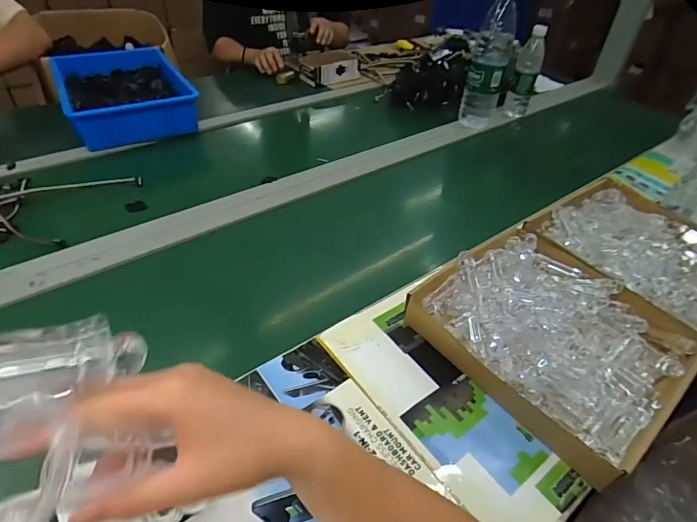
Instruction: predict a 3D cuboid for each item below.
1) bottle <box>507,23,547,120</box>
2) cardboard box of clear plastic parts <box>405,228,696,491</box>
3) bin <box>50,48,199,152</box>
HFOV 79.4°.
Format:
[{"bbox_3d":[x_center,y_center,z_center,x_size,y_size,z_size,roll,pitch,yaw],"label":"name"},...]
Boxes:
[{"bbox_3d":[0.496,-0.517,1.177,0.068,0.239,0.056,17,43,12],"label":"bottle"},{"bbox_3d":[0.278,0.086,0.573,0.283,0.082,0.307,-26,51,-31],"label":"cardboard box of clear plastic parts"},{"bbox_3d":[-0.563,-0.423,1.057,0.262,0.087,0.417,-19,48,-25],"label":"bin"}]

